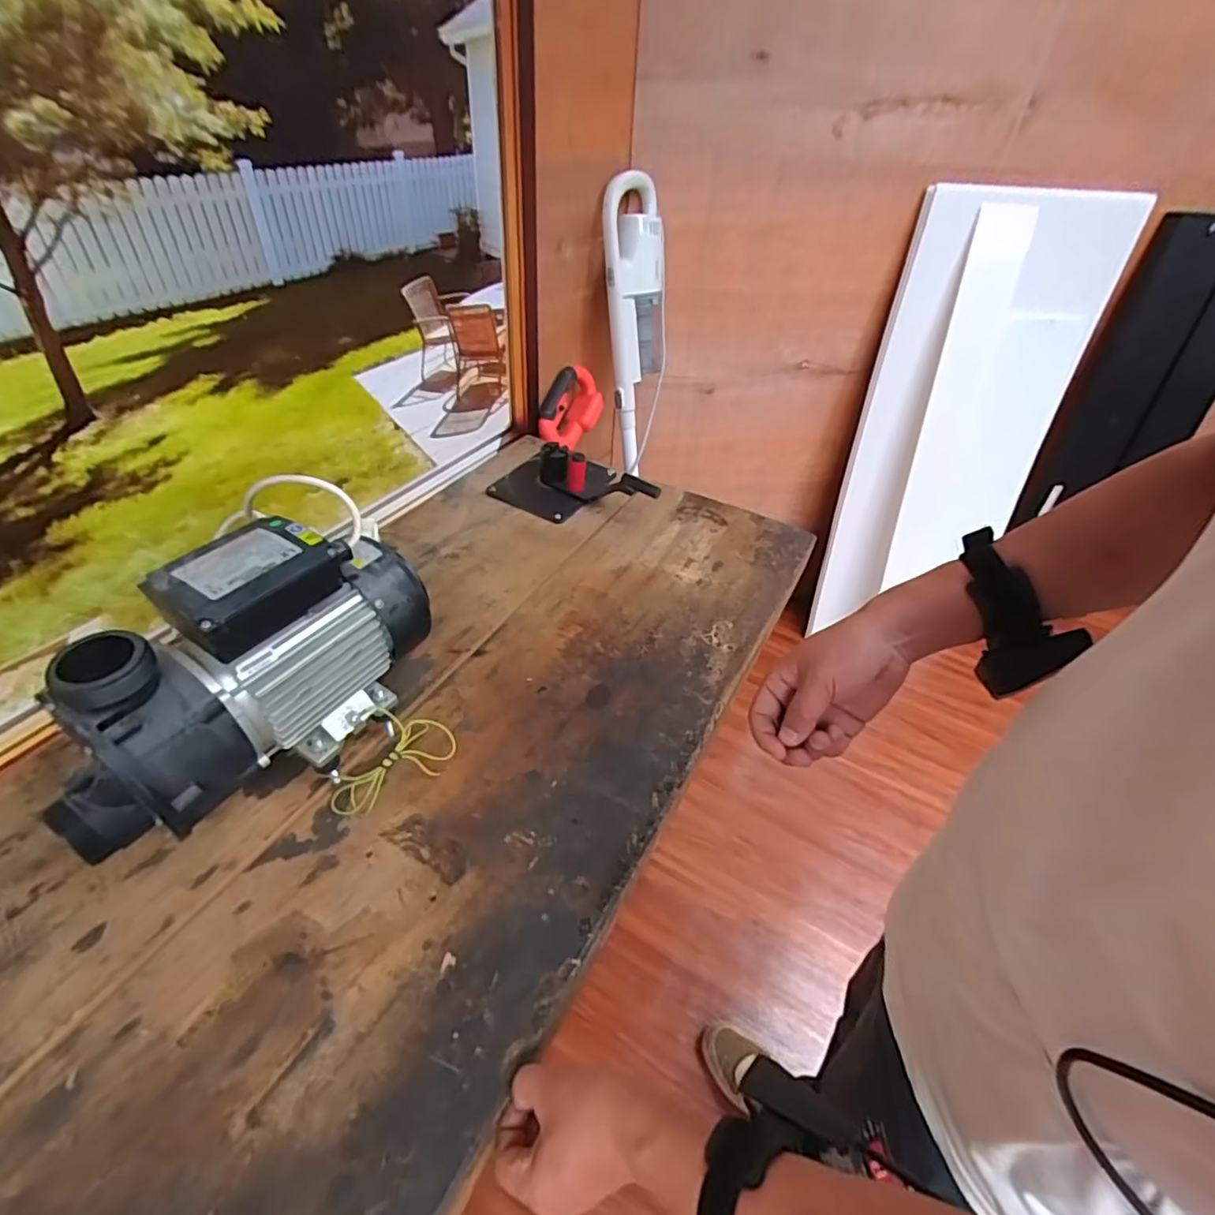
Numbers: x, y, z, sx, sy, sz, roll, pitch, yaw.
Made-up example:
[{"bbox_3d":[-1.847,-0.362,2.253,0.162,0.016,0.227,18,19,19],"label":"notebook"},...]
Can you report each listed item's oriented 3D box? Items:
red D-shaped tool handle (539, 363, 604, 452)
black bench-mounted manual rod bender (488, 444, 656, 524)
[{"bbox_3d":[-0.084,-0.421,1.249,0.072,0.138,0.164,34,50,26],"label":"red D-shaped tool handle"},{"bbox_3d":[-0.059,-0.228,1.018,0.283,0.076,0.176,5,42,0],"label":"black bench-mounted manual rod bender"}]

